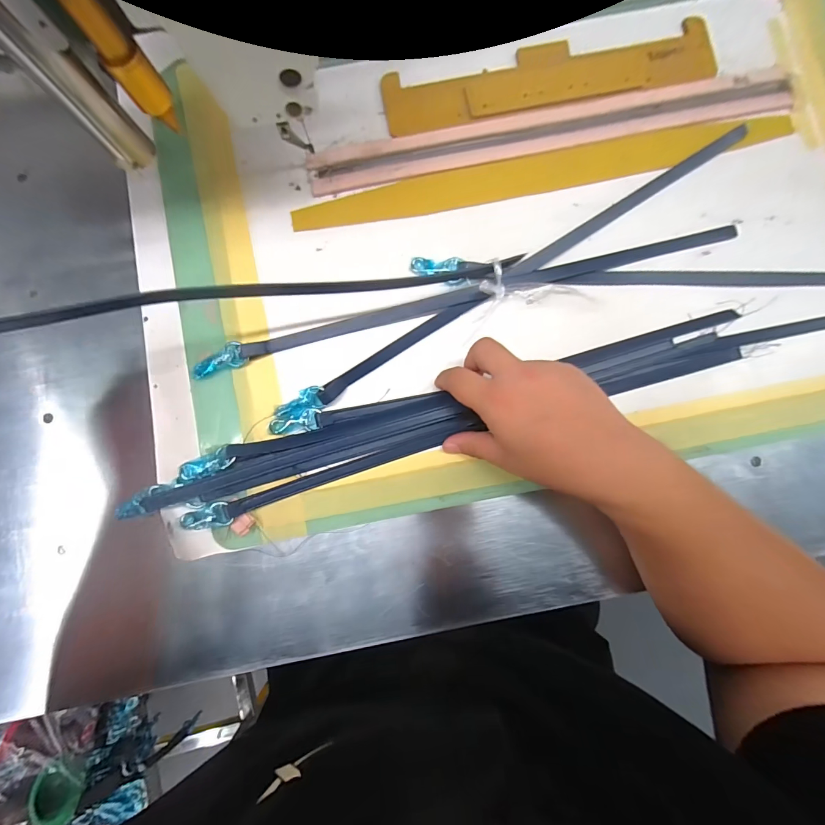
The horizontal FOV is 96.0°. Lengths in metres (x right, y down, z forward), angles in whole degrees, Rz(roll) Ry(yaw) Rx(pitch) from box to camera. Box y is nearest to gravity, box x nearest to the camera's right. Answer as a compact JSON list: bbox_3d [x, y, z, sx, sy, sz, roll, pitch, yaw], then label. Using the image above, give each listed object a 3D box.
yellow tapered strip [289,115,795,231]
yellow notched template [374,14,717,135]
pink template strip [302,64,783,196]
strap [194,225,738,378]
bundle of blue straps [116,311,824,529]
[{"bbox_3d":[0.121,-0.231,0.358,0.472,0.008,0.036,-9,87,1],"label":"yellow tapered strip"},{"bbox_3d":[0.133,-0.330,0.363,0.323,0.007,0.064,-11,86,0],"label":"yellow notched template"},{"bbox_3d":[0.133,-0.274,0.360,0.469,0.005,0.047,-12,86,0],"label":"pink template strip"},{"bbox_3d":[0.051,-0.109,0.341,0.507,0.012,0.020,-15,86,-1],"label":"strap"},{"bbox_3d":[0.052,0.000,0.332,0.585,0.022,0.062,-16,86,-2],"label":"bundle of blue straps"}]

